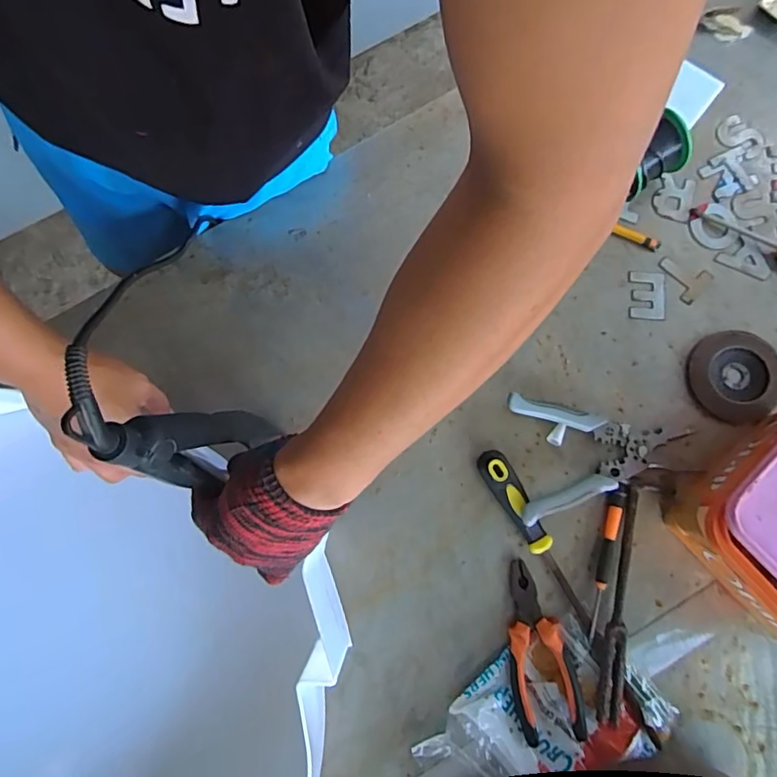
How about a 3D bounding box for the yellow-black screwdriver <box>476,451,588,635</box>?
[{"bbox_3d":[0.147,0.144,0.515,0.027,0.027,0.186,-32,81,-4],"label":"yellow-black screwdriver"}]

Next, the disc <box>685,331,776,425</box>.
[{"bbox_3d":[0.360,-0.012,0.544,0.092,0.009,0.093,0,80,1],"label":"disc"}]

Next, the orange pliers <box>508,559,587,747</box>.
[{"bbox_3d":[0.138,0.246,0.493,0.059,0.015,0.154,-13,80,-1],"label":"orange pliers"}]

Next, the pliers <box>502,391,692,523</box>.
[{"bbox_3d":[0.213,0.063,0.526,0.171,0.031,0.121,-4,80,1],"label":"pliers"}]

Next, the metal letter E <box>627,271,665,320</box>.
[{"bbox_3d":[0.279,-0.101,0.567,0.037,0.004,0.053,3,80,2],"label":"metal letter E"}]

